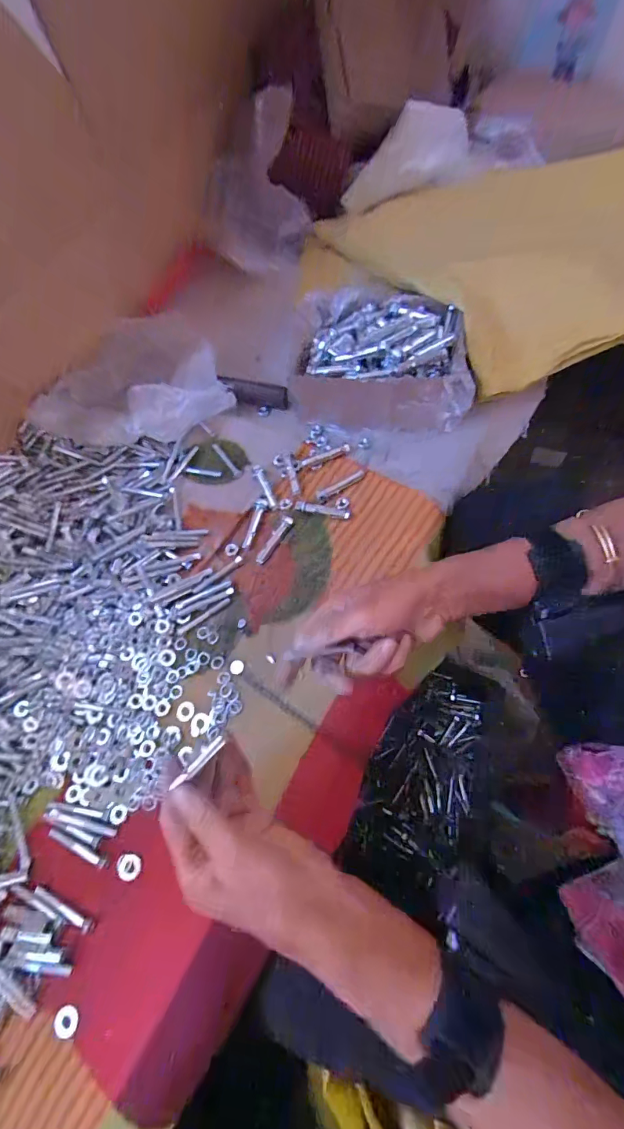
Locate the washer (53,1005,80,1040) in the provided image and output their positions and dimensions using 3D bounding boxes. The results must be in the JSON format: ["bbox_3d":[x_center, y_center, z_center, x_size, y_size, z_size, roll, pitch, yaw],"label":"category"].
[{"bbox_3d":[-0.178,0.331,0.311,0.019,0.004,0.017,-1,49,5],"label":"washer"}]

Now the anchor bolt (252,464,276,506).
[{"bbox_3d":[-0.053,-0.086,0.467,0.013,0.010,0.051,-21,64,-2],"label":"anchor bolt"}]

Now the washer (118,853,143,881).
[{"bbox_3d":[-0.144,0.239,0.339,0.019,0.004,0.018,-3,65,7],"label":"washer"}]

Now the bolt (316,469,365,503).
[{"bbox_3d":[0.031,-0.083,0.454,0.058,0.006,0.012,-31,65,-7],"label":"bolt"}]

